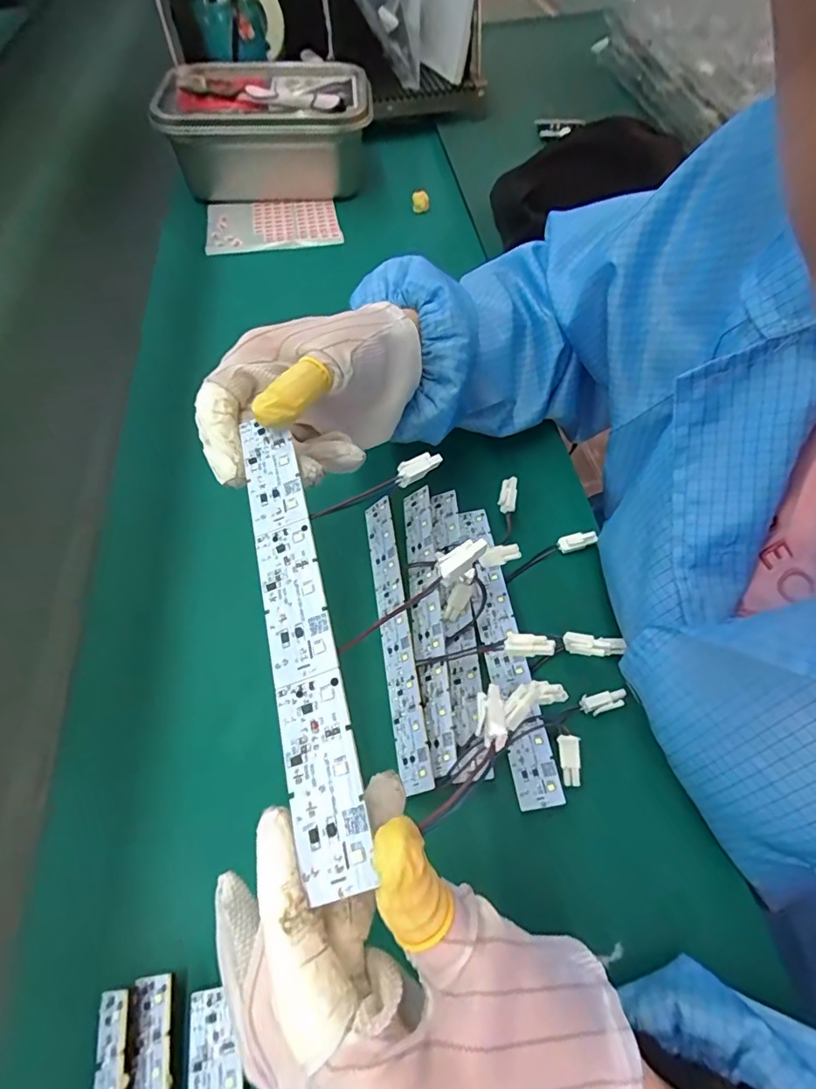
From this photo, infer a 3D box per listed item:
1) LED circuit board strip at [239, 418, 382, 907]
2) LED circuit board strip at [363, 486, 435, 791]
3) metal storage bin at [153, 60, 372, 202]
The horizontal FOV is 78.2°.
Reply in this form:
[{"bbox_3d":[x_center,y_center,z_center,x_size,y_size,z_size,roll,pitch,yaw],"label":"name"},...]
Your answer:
[{"bbox_3d":[-0.042,0.024,0.186,0.023,0.005,0.178,-15,60,-6],"label":"LED circuit board strip"},{"bbox_3d":[-0.008,0.049,0.314,0.019,0.009,0.189,-9,59,-3],"label":"LED circuit board strip"},{"bbox_3d":[-0.161,-0.495,0.603,0.232,0.094,0.148,-5,59,-1],"label":"metal storage bin"}]

